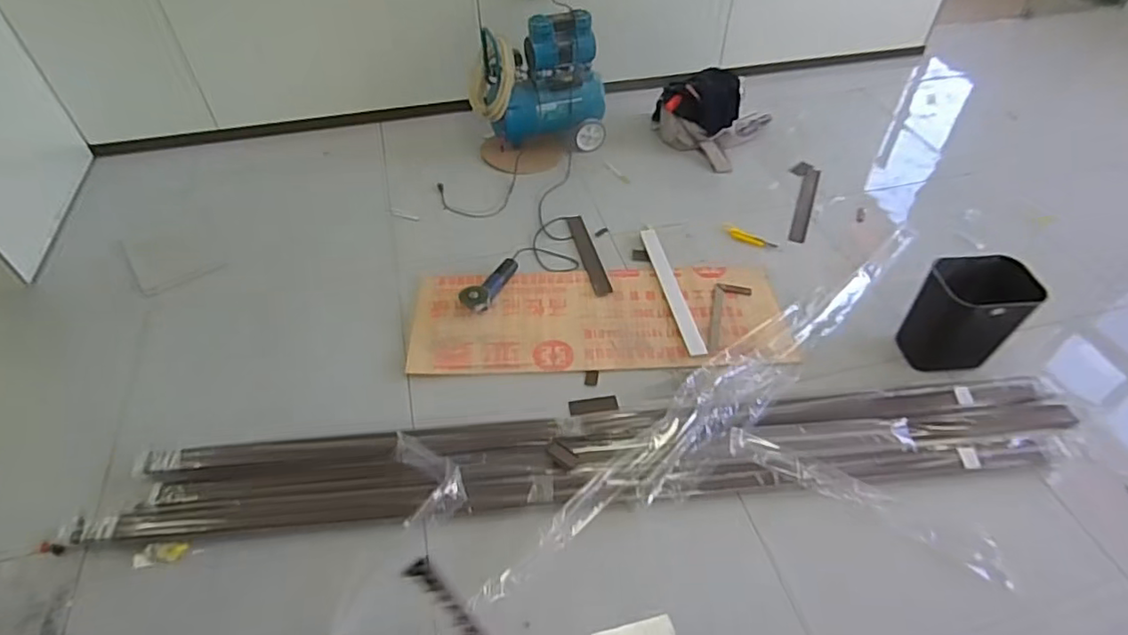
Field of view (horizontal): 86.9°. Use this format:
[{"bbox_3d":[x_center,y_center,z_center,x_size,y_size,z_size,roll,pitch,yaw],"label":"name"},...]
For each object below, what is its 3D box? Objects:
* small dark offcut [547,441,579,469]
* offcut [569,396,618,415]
[{"bbox_3d":[-0.002,0.381,1.654,0.086,0.014,0.042,28,53,23],"label":"small dark offcut"},{"bbox_3d":[0.090,0.269,1.812,0.145,0.014,0.050,-6,59,-5],"label":"offcut"}]

